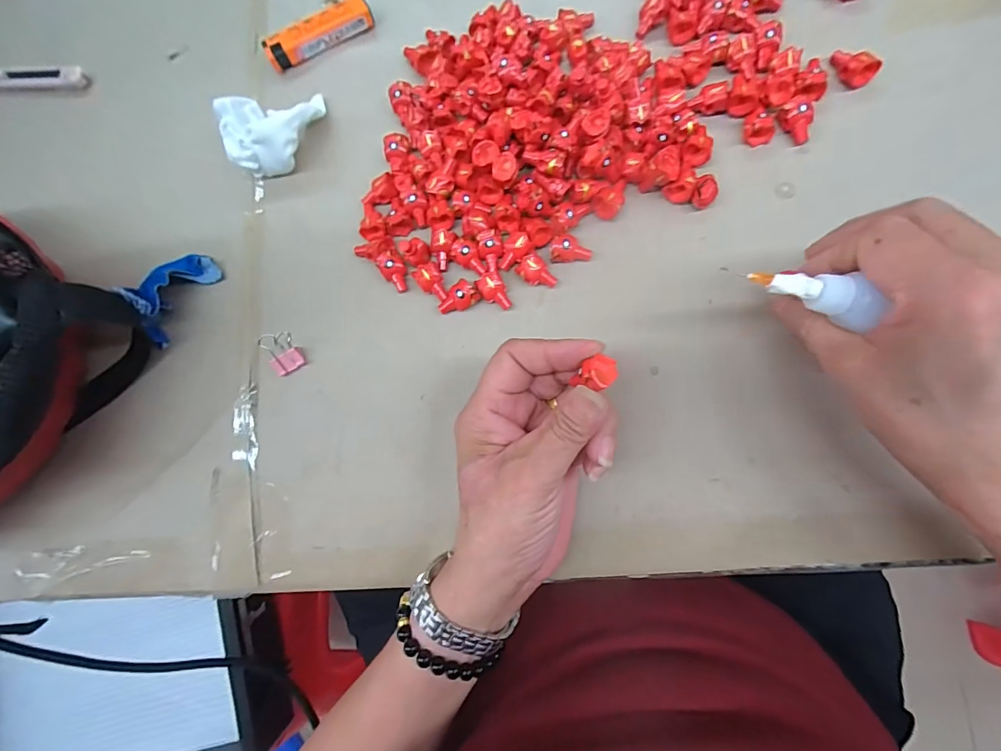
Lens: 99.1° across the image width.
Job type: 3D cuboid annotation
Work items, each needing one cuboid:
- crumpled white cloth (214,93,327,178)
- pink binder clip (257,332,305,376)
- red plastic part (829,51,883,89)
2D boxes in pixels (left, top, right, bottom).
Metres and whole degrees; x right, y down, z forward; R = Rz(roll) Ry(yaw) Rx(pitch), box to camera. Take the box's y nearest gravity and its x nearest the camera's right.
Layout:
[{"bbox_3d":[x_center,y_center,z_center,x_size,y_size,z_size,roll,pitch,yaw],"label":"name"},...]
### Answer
[{"bbox_3d":[-0.153,-0.164,0.290,0.068,0.037,0.046,-18,83,5],"label":"crumpled white cloth"},{"bbox_3d":[-0.142,-0.013,0.272,0.021,0.018,0.024,-43,81,1],"label":"pink binder clip"},{"bbox_3d":[0.210,-0.184,0.254,0.027,0.013,0.015,40,90,9],"label":"red plastic part"}]

